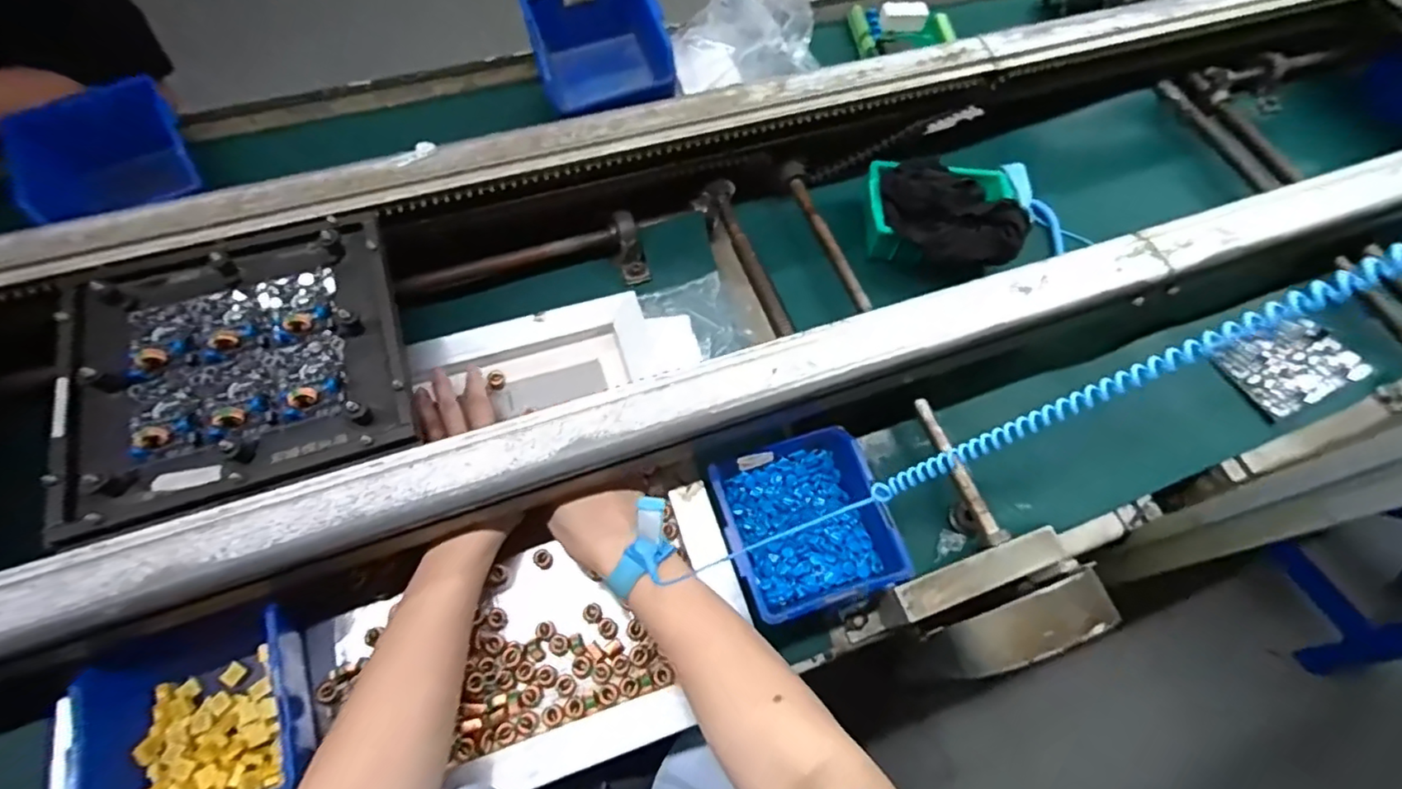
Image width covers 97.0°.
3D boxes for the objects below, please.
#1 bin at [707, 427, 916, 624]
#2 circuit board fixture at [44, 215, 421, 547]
[{"bbox_3d":[0.083,0.099,0.485,0.126,0.046,0.131,-15,66,-10],"label":"bin"},{"bbox_3d":[-0.331,-0.026,0.438,0.220,0.025,0.207,-17,67,-11],"label":"circuit board fixture"}]

